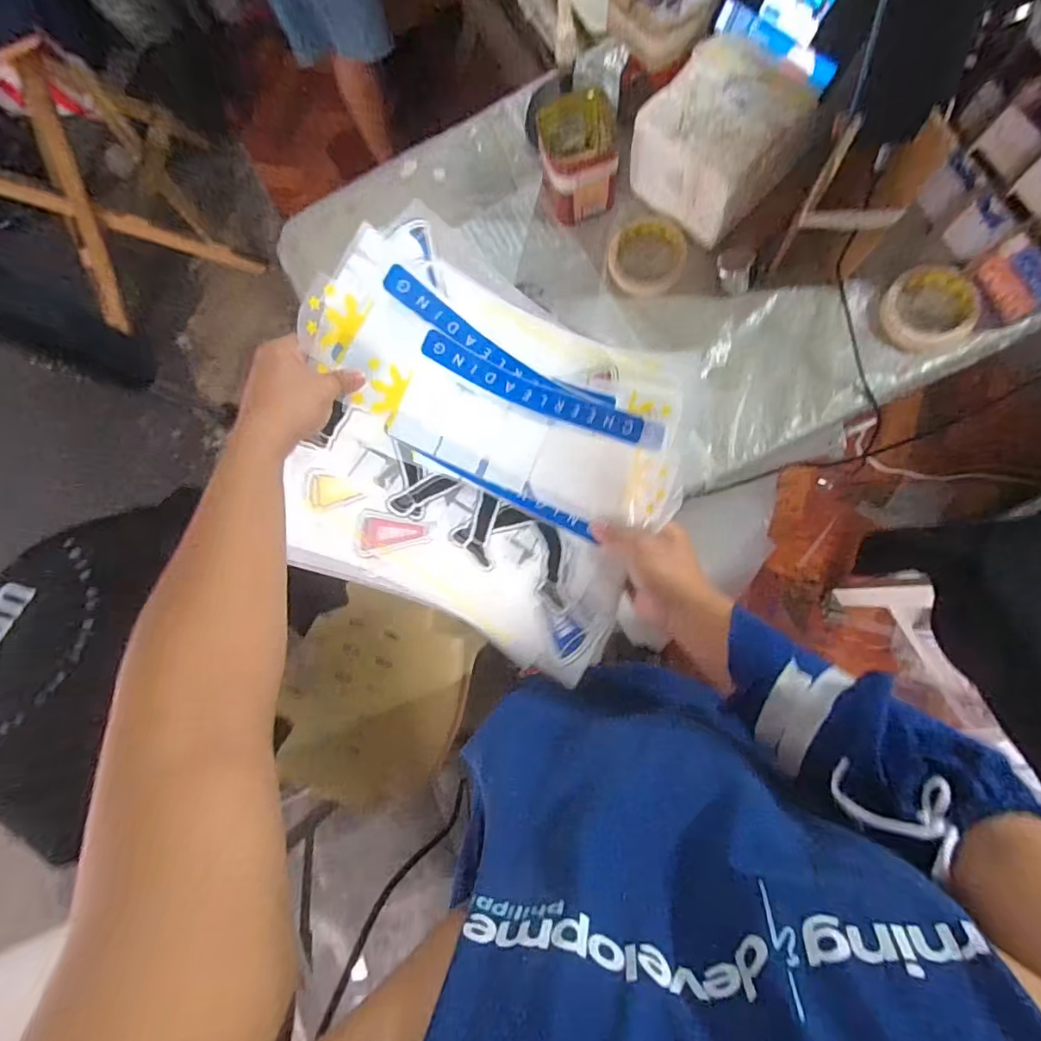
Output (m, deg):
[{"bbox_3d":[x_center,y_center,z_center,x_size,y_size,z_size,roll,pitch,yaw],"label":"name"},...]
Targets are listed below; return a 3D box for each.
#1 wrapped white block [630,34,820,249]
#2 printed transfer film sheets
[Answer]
[{"bbox_3d":[0.227,-0.432,0.596,0.140,0.104,0.140,44,90,10],"label":"wrapped white block"},{"bbox_3d":[-0.035,-0.063,0.502,0.355,0.138,0.332,22,86,9],"label":"printed transfer film sheets"}]

